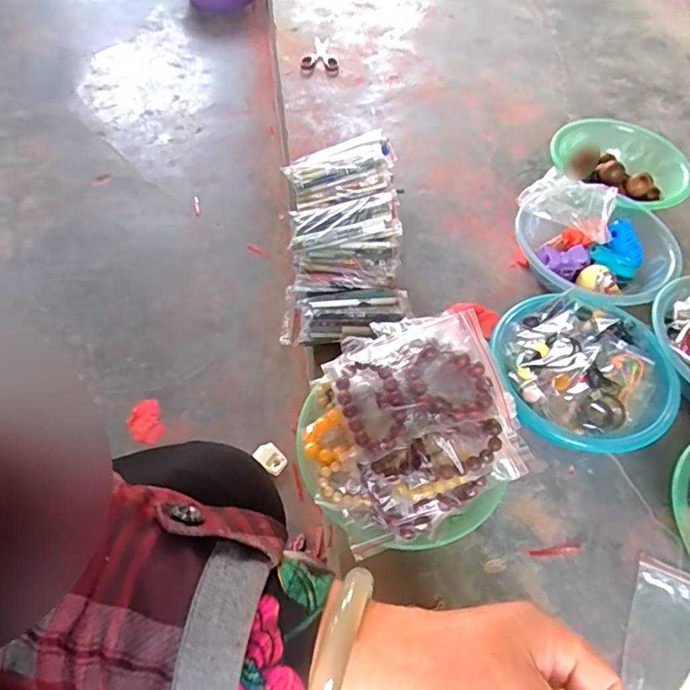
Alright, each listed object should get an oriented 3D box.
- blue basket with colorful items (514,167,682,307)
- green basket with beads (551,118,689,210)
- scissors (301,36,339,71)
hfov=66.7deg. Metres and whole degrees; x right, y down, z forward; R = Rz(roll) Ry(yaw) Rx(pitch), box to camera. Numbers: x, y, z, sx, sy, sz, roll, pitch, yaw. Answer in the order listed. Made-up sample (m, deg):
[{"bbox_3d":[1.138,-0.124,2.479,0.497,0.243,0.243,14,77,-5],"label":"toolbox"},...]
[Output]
[{"bbox_3d":[0.374,-0.150,0.807,0.238,0.096,0.204,26,58,14],"label":"blue basket with colorful items"},{"bbox_3d":[0.488,-0.308,0.933,0.228,0.081,0.218,2,55,-2],"label":"green basket with beads"},{"bbox_3d":[-0.058,-0.647,1.170,0.079,0.016,0.132,0,56,-3],"label":"scissors"}]

